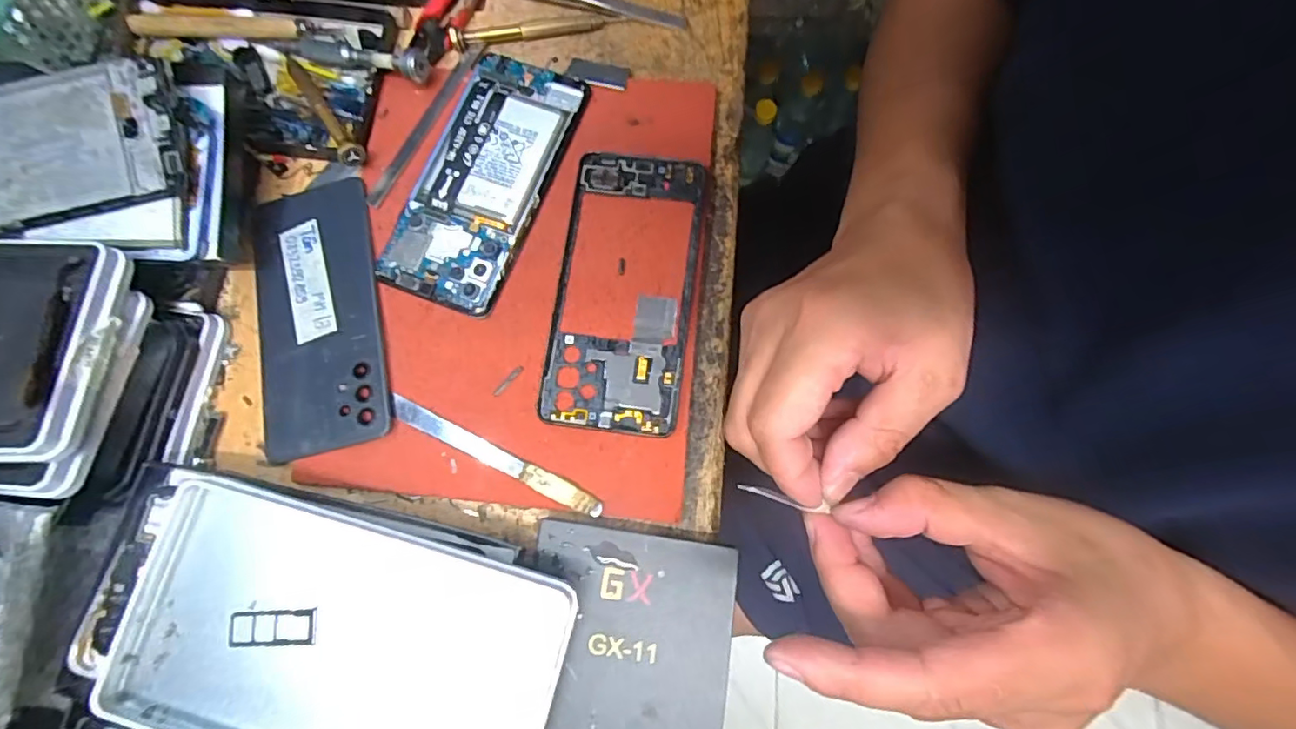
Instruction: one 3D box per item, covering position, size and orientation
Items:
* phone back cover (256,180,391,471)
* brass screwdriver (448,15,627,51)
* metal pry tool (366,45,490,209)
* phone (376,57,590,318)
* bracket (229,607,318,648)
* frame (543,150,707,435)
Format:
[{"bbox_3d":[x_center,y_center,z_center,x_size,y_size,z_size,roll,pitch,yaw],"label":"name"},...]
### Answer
[{"bbox_3d":[-0.182,-0.028,0.311,0.069,0.010,0.151,-12,77,-2],"label":"phone back cover"},{"bbox_3d":[-0.070,-0.212,0.353,0.107,0.013,0.009,-13,77,-2],"label":"brass screwdriver"},{"bbox_3d":[-0.132,-0.144,0.337,0.012,0.006,0.120,27,79,7],"label":"metal pry tool"},{"bbox_3d":[-0.094,-0.106,0.321,0.072,0.011,0.151,20,78,5],"label":"phone"},{"bbox_3d":[-0.162,0.114,0.243,0.038,0.004,0.015,-3,77,0],"label":"bracket"},{"bbox_3d":[-0.012,-0.042,0.308,0.072,0.005,0.157,8,77,3],"label":"frame"}]

